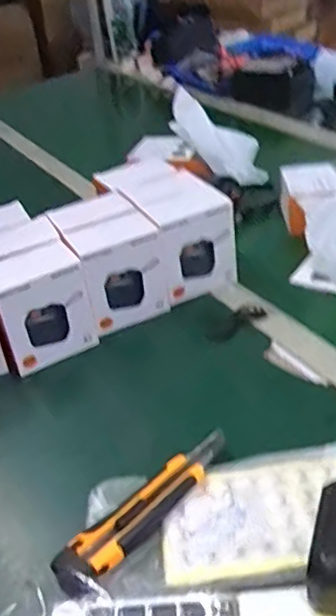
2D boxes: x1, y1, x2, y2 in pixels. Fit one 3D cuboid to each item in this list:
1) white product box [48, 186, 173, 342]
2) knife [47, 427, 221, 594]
[{"bbox_3d":[-0.070,-0.056,0.778,0.107,0.114,0.141,-22,37,-18],"label":"white product box"},{"bbox_3d":[-0.011,0.160,0.516,0.181,0.013,0.042,-33,41,-32],"label":"knife"}]

